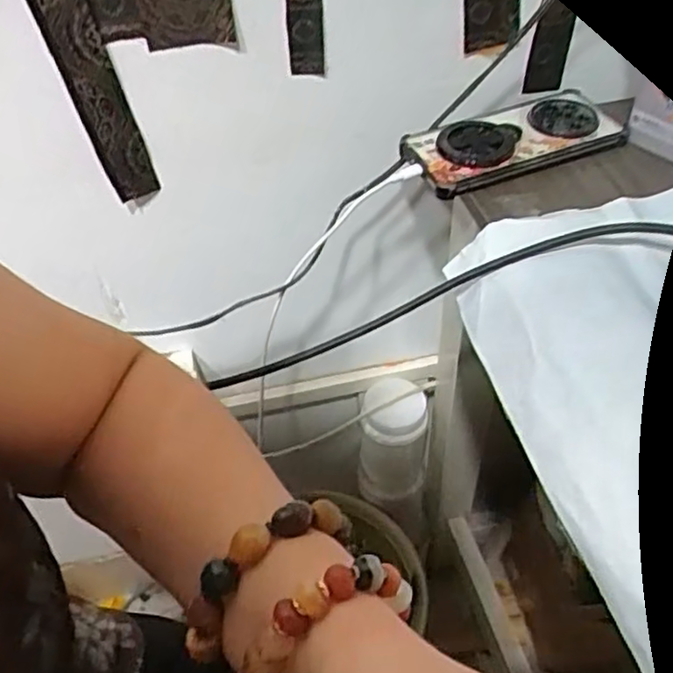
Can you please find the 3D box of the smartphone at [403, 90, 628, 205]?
[{"bbox_3d":[0.139,-0.158,0.536,0.164,0.019,0.074,-18,49,-12],"label":"smartphone"}]

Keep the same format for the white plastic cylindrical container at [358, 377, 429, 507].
[{"bbox_3d":[0.069,0.124,0.820,0.078,0.154,0.081,4,48,8],"label":"white plastic cylindrical container"}]

